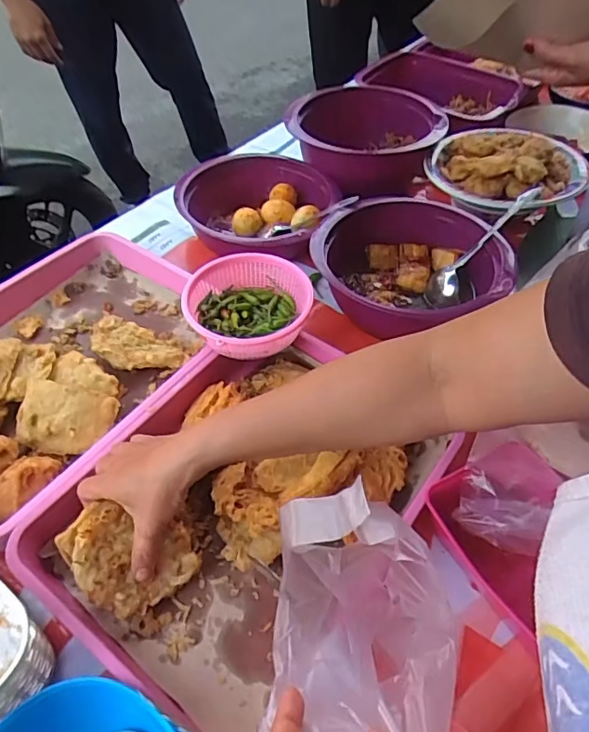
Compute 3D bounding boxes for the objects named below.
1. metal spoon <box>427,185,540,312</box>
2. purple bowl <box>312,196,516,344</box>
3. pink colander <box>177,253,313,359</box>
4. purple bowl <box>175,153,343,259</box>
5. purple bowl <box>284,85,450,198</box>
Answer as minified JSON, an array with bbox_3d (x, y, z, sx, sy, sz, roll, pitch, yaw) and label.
[{"bbox_3d":[0.228,-0.145,0.634,0.183,0.016,0.050,-48,57,8],"label":"metal spoon"},{"bbox_3d":[0.135,-0.115,0.642,0.213,0.076,0.211,-1,51,1],"label":"purple bowl"},{"bbox_3d":[-0.050,-0.062,0.573,0.135,0.046,0.133,-1,51,1],"label":"pink colander"},{"bbox_3d":[-0.056,-0.220,0.758,0.214,0.068,0.200,-1,51,1],"label":"purple bowl"},{"bbox_3d":[0.108,-0.345,0.815,0.206,0.092,0.215,-1,51,1],"label":"purple bowl"}]

